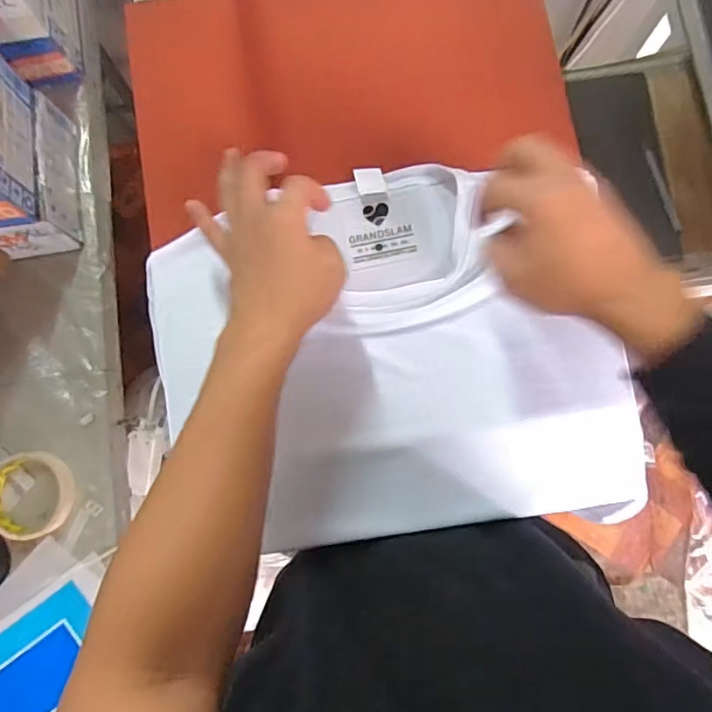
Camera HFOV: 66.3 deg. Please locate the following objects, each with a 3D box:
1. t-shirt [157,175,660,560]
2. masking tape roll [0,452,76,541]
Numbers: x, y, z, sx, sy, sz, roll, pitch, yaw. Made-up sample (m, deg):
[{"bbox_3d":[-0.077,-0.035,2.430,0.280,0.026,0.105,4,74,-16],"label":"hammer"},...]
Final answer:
[{"bbox_3d":[0.026,-0.005,0.484,0.404,0.031,0.313,-4,81,1],"label":"t-shirt"},{"bbox_3d":[-0.359,0.153,0.599,0.090,0.015,0.092,0,82,1],"label":"masking tape roll"}]

